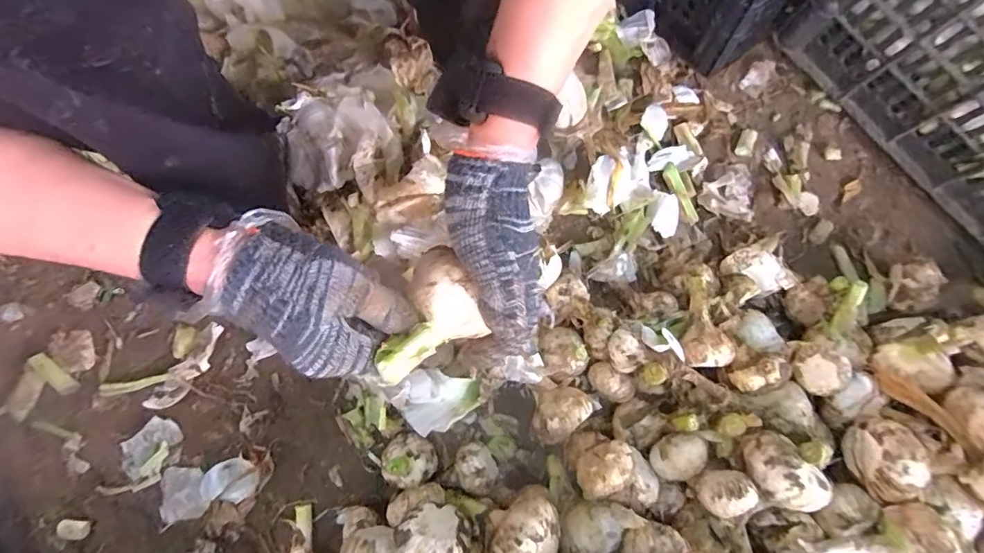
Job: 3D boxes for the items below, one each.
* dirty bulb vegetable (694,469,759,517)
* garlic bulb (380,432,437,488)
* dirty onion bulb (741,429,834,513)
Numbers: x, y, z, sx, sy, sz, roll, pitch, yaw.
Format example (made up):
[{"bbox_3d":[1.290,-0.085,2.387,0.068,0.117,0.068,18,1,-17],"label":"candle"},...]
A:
[{"bbox_3d":[0.185,0.172,0.366,0.039,0.028,0.033,-5,77,-1],"label":"dirty bulb vegetable"},{"bbox_3d":[-0.077,0.166,0.420,0.050,0.032,0.044,-14,77,-3],"label":"garlic bulb"},{"bbox_3d":[0.231,0.158,0.365,0.040,0.033,0.065,-39,80,-9],"label":"dirty onion bulb"}]

